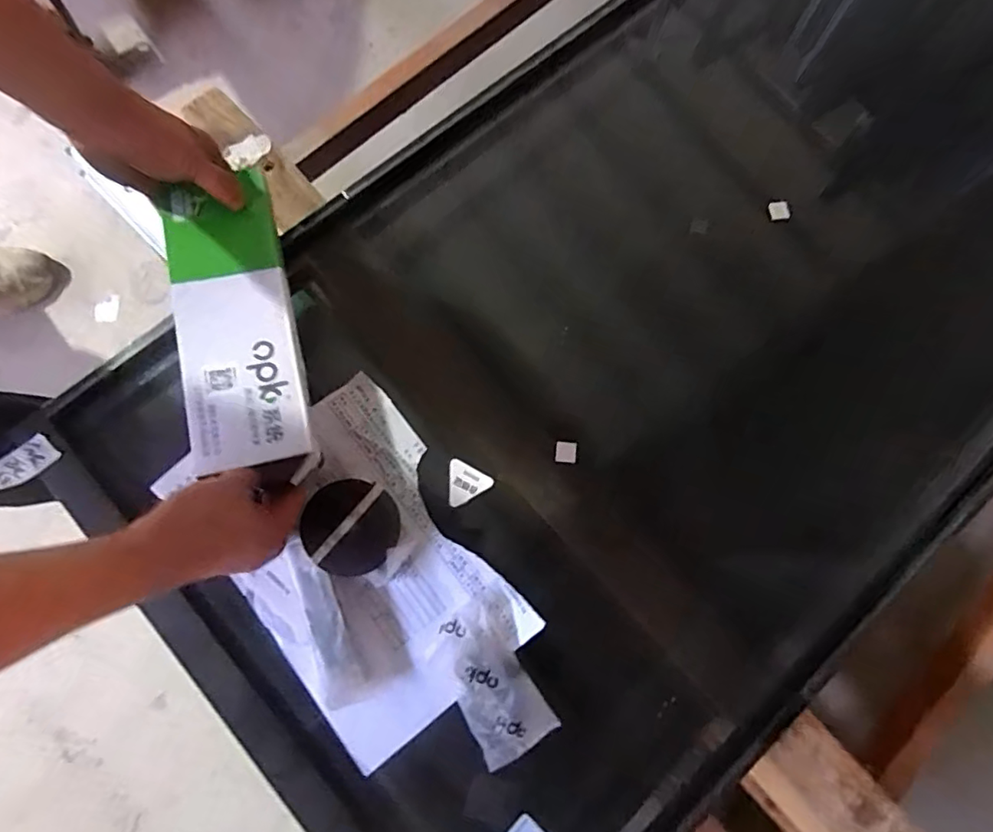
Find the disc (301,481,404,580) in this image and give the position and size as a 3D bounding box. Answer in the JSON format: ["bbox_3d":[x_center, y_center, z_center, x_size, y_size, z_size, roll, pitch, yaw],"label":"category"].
[{"bbox_3d":[-0.129,0.097,0.492,0.080,0.008,0.080,38,78,7],"label":"disc"}]

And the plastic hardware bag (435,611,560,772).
[{"bbox_3d":[-0.006,0.232,0.484,0.066,0.018,0.122,-30,79,-8],"label":"plastic hardware bag"}]

